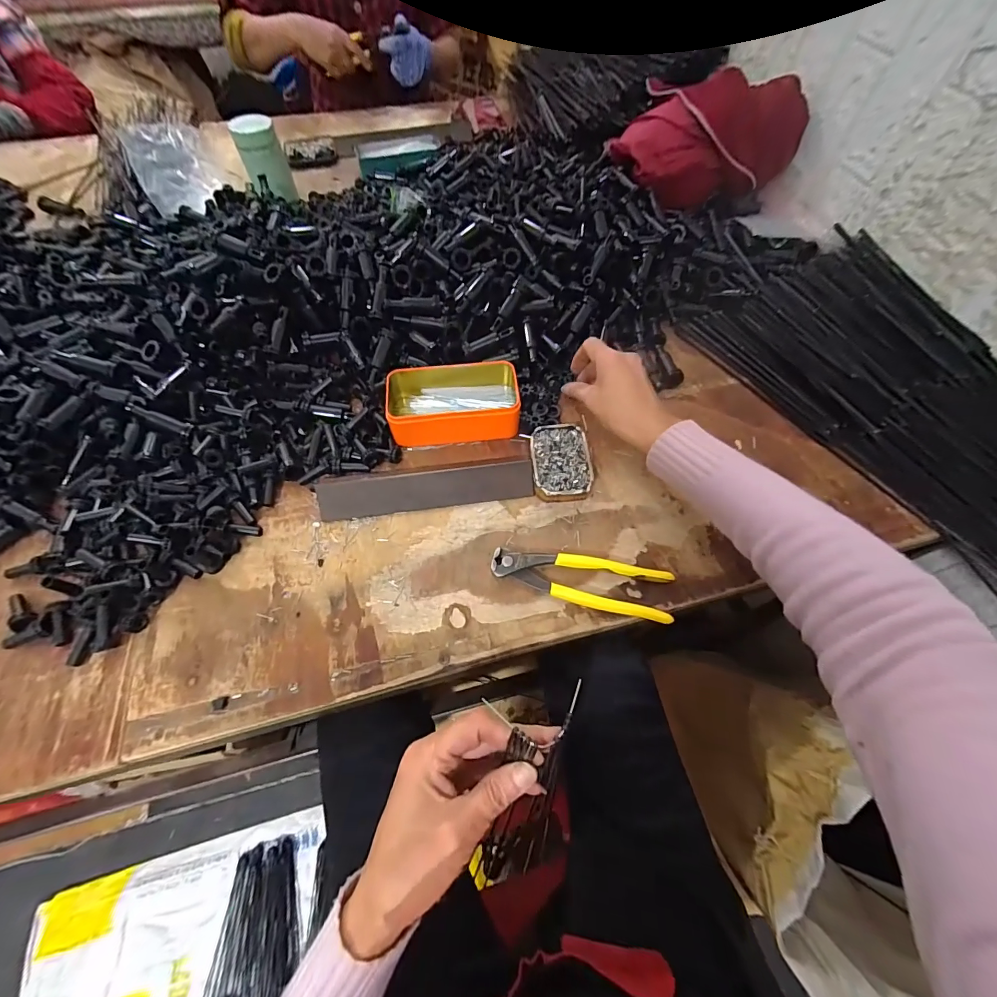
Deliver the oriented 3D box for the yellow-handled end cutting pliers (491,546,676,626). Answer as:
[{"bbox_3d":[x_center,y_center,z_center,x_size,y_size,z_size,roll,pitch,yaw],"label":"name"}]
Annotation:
[{"bbox_3d":[0.077,0.076,0.395,0.165,0.016,0.046,11,61,6],"label":"yellow-handled end cutting pliers"}]

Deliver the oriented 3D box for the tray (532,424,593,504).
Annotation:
[{"bbox_3d":[0.066,-0.037,0.454,0.060,0.022,0.091,-2,61,-2],"label":"tray"}]

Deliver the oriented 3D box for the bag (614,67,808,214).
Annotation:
[{"bbox_3d":[0.301,-0.518,0.611,0.207,0.109,0.181,-37,67,-19],"label":"bag"}]

